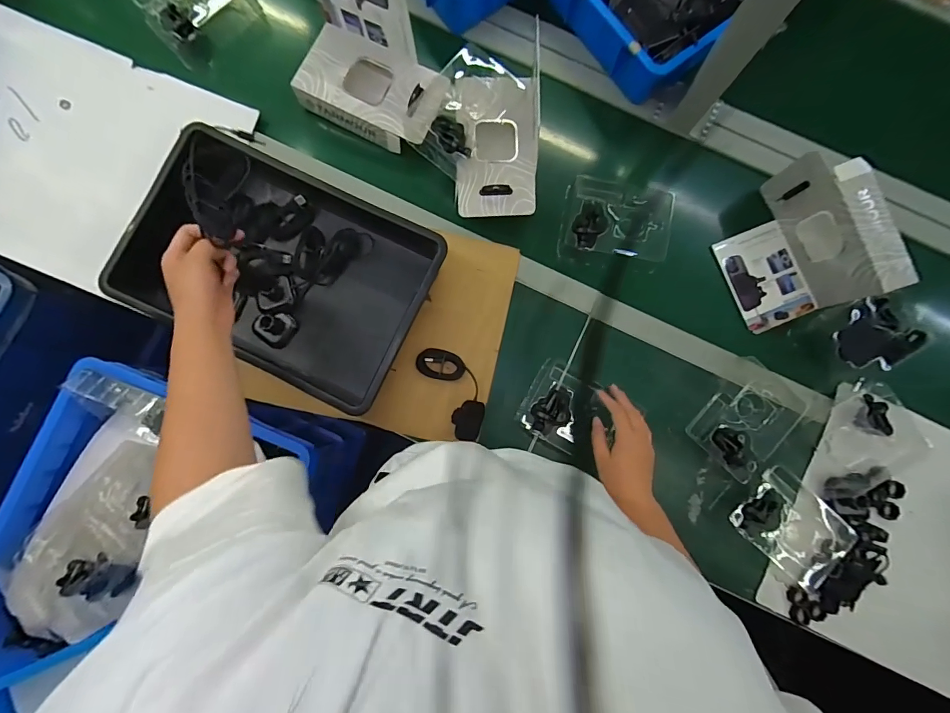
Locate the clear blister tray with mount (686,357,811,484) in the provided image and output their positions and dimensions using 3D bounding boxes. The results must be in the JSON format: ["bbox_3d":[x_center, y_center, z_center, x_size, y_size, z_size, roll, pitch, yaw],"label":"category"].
[{"bbox_3d":[0.406,0.093,0.628,0.117,0.032,0.157,43,84,2],"label":"clear blister tray with mount"}]

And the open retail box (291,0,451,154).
[{"bbox_3d":[-0.154,-0.433,0.628,0.221,0.133,0.147,28,84,0],"label":"open retail box"}]

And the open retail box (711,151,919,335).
[{"bbox_3d":[0.483,-0.168,0.633,0.155,0.134,0.215,-22,86,-4],"label":"open retail box"}]

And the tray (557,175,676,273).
[{"bbox_3d":[0.222,-0.209,0.671,0.158,0.057,0.122,7,84,-2],"label":"tray"}]

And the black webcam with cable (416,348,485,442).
[{"bbox_3d":[-0.029,0.052,0.646,0.066,0.037,0.157,-30,86,-5],"label":"black webcam with cable"}]

